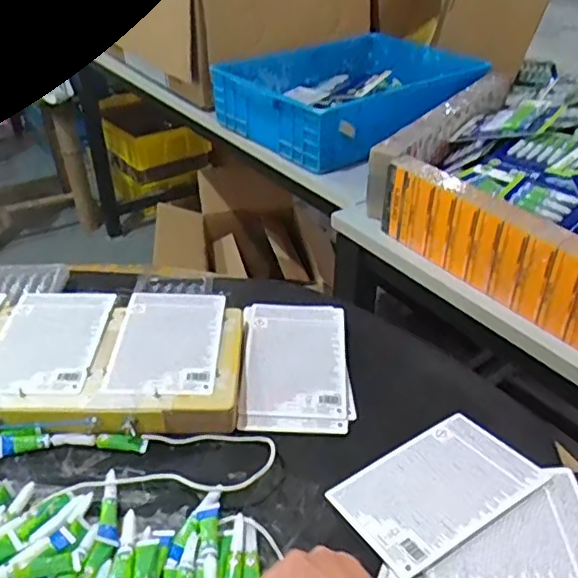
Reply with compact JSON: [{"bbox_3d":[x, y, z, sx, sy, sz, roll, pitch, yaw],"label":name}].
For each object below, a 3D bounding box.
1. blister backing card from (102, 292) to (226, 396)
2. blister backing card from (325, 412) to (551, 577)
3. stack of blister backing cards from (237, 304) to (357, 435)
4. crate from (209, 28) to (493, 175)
[{"bbox_3d":[-0.135,0.055,0.684,0.112,0.010,0.171,-1,35,-1],"label":"blister backing card"},{"bbox_3d":[0.132,0.178,0.548,0.166,0.007,0.117,-23,29,-22],"label":"blister backing card"},{"bbox_3d":[0.008,0.084,0.693,0.121,0.008,0.187,0,43,-1],"label":"stack of blister backing cards"},{"bbox_3d":[0.134,-0.425,1.308,0.499,0.119,0.386,-21,40,-26],"label":"crate"}]

